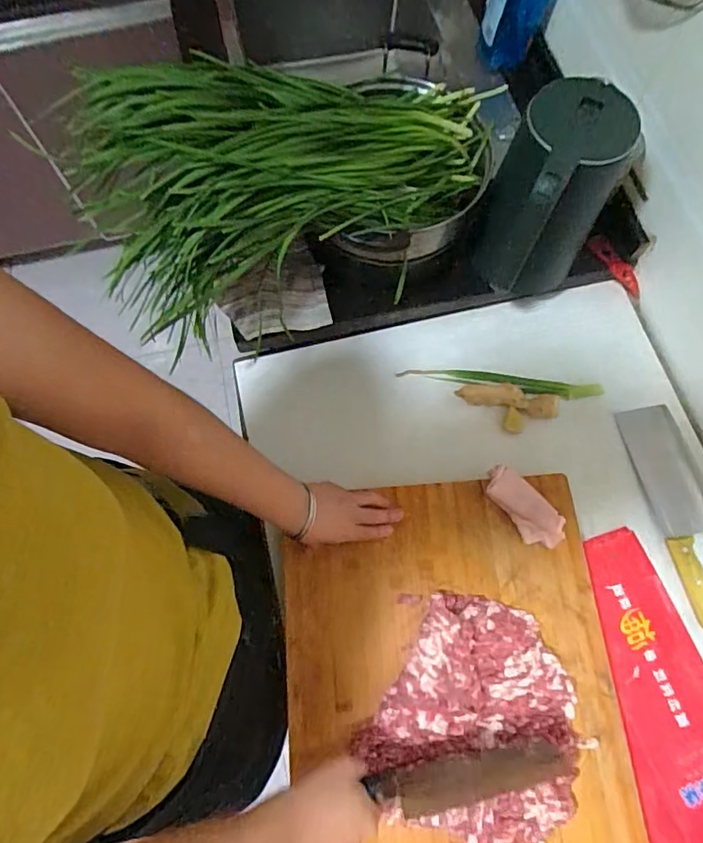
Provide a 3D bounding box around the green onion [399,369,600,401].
[{"bbox_3d":[0.208,-0.057,0.749,0.275,0.023,0.030,10,70,4],"label":"green onion"}]

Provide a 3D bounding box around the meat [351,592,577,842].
[{"bbox_3d":[0.144,0.327,0.572,0.212,0.034,0.239,31,73,11],"label":"meat"}]

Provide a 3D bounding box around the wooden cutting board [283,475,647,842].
[{"bbox_3d":[0.114,0.348,0.583,0.365,0.022,0.554,-4,69,-1],"label":"wooden cutting board"}]

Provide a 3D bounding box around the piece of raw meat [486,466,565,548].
[{"bbox_3d":[0.212,0.105,0.655,0.048,0.031,0.114,-36,74,-12],"label":"piece of raw meat"}]

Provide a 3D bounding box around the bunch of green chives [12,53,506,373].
[{"bbox_3d":[-0.061,-0.300,0.594,0.487,0.140,0.260,-34,73,-11],"label":"bunch of green chives"}]

